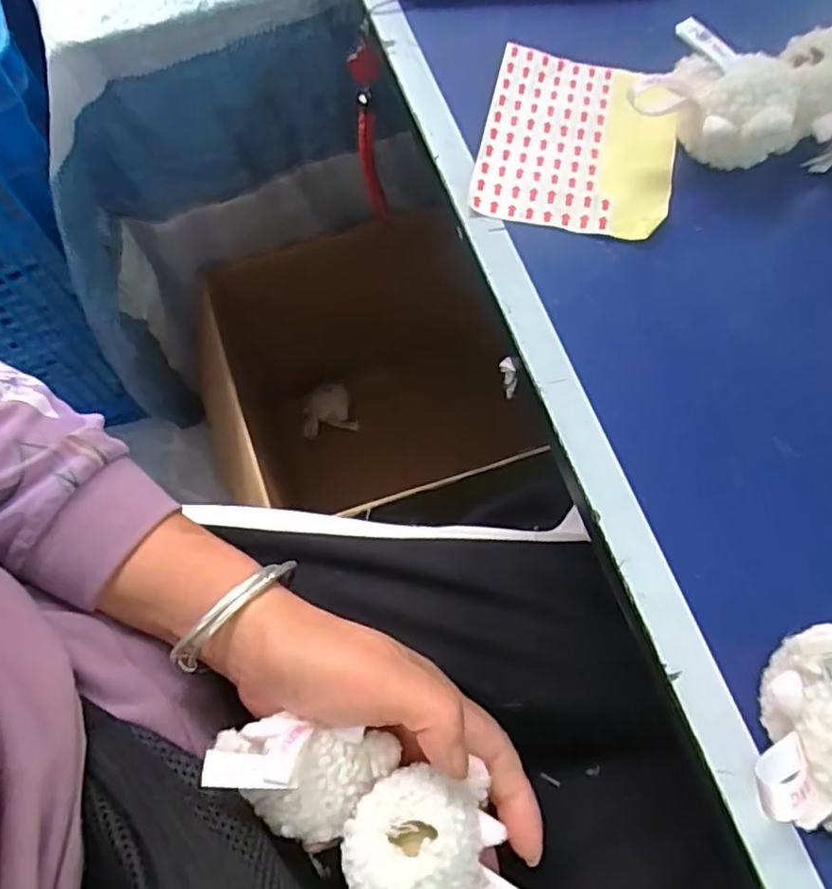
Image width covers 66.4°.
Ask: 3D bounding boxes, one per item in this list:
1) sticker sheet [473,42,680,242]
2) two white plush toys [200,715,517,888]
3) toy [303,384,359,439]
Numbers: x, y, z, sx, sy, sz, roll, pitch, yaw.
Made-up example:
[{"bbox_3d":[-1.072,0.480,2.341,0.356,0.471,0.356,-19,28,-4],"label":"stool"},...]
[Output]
[{"bbox_3d":[0.086,-0.162,0.337,0.098,0.008,0.116,10,68,4],"label":"sticker sheet"},{"bbox_3d":[-0.017,0.152,0.253,0.139,0.037,0.062,27,70,3],"label":"two white plush toys"},{"bbox_3d":[-0.113,-0.044,0.864,0.075,0.082,0.046,4,67,1],"label":"toy"}]

